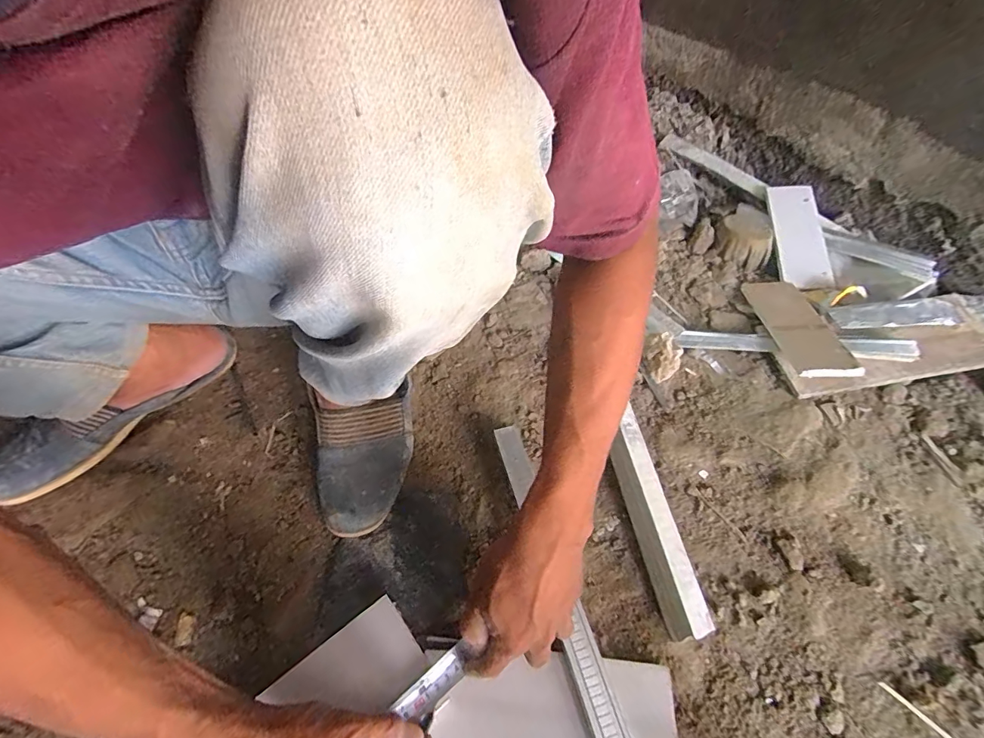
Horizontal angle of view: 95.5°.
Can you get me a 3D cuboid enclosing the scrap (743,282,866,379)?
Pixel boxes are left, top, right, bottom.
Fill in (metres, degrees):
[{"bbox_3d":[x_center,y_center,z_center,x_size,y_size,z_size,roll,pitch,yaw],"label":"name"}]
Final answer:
[{"bbox_3d":[0.418,-0.063,0.620,0.078,0.013,0.216,-5,38,10],"label":"scrap"}]

